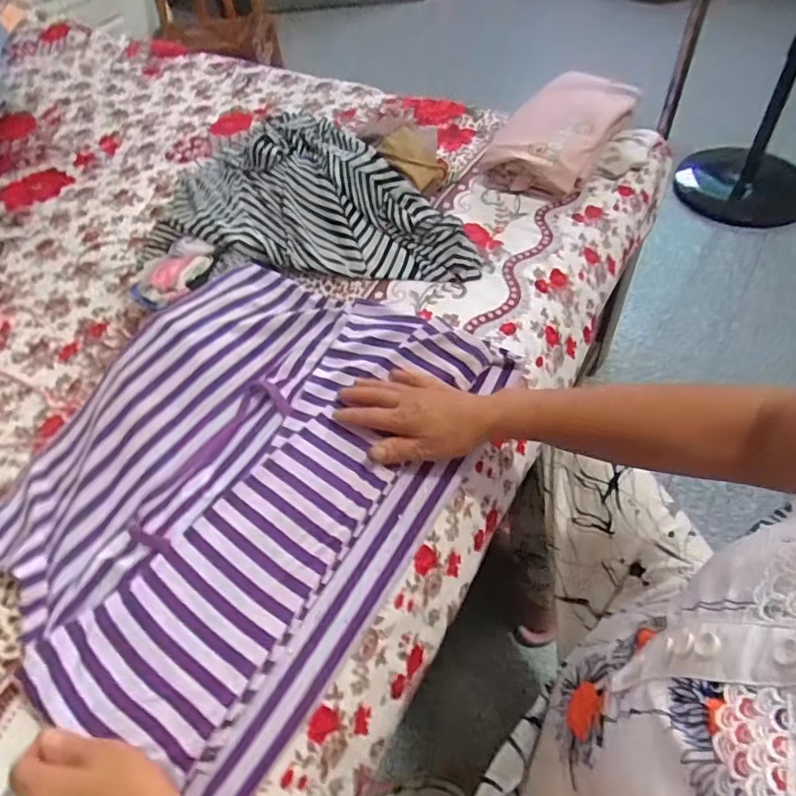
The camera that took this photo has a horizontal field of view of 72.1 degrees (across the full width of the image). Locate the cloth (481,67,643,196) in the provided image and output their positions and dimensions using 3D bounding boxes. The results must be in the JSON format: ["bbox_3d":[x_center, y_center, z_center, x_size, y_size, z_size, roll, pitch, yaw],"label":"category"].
[{"bbox_3d":[0.228,-0.376,0.761,0.134,0.063,0.233,26,60,21],"label":"cloth"}]

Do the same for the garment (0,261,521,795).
[{"bbox_3d":[-0.143,0.051,0.517,0.354,0.039,0.447,28,60,21],"label":"garment"}]

